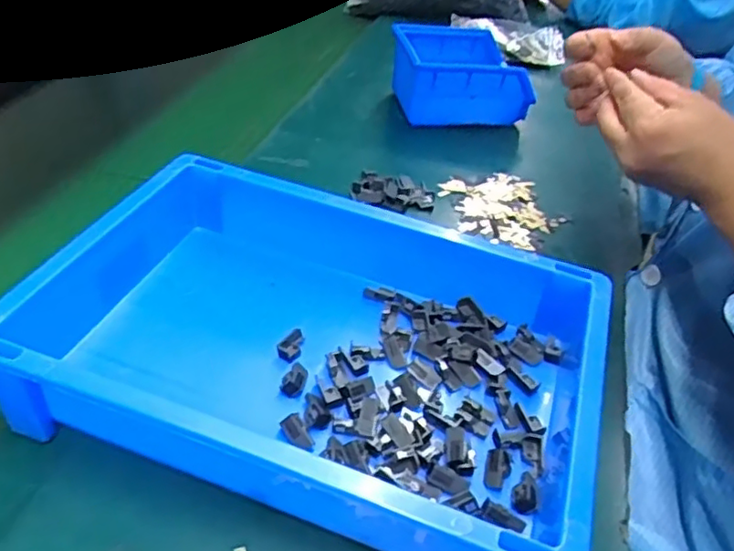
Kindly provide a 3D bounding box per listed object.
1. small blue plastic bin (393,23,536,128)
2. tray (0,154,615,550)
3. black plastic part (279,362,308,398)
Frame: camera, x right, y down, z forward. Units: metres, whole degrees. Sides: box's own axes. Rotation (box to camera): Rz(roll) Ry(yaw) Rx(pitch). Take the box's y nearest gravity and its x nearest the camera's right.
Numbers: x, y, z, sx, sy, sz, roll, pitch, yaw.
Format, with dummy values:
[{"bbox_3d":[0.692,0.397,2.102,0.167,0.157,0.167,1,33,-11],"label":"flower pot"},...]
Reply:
[{"bbox_3d":[0.100,-0.223,0.715,0.133,0.071,0.121,-4,40,-10],"label":"small blue plastic bin"},{"bbox_3d":[-0.024,0.036,0.387,0.308,0.071,0.227,15,41,12],"label":"tray"},{"bbox_3d":[-0.042,0.060,0.379,0.013,0.006,0.025,12,40,10],"label":"black plastic part"}]

